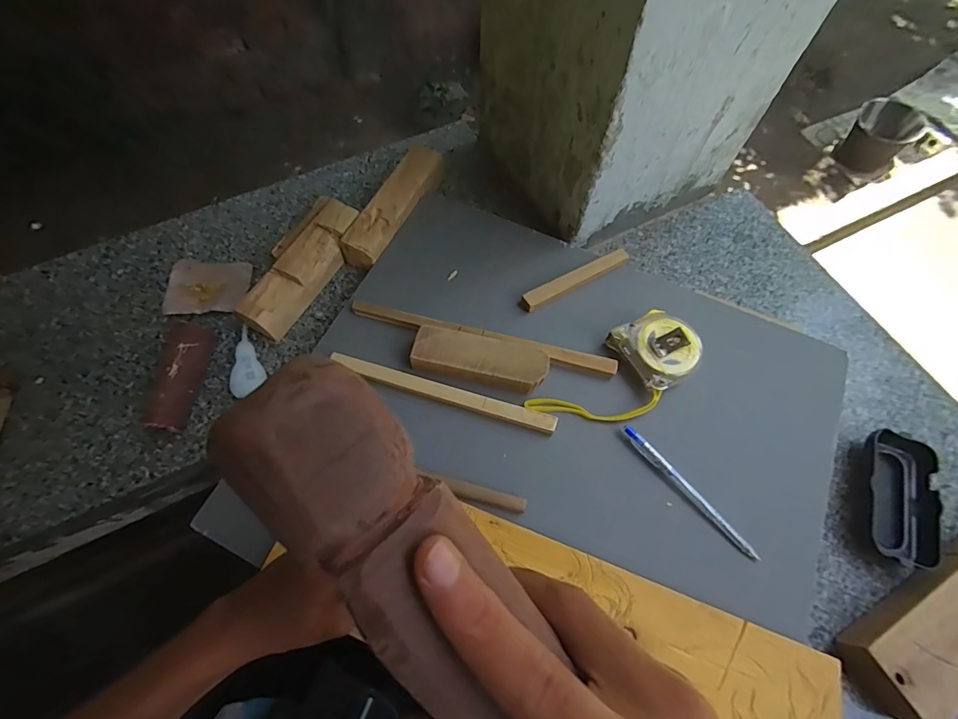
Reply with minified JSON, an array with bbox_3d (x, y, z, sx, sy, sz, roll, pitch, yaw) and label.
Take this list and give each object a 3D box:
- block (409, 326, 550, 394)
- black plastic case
[{"bbox_3d":[0.001,0.000,0.404,0.119,0.020,0.040,10,66,4],"label":"block"},{"bbox_3d":[0.362,0.119,0.387,0.051,0.024,0.112,17,67,7],"label":"black plastic case"}]

